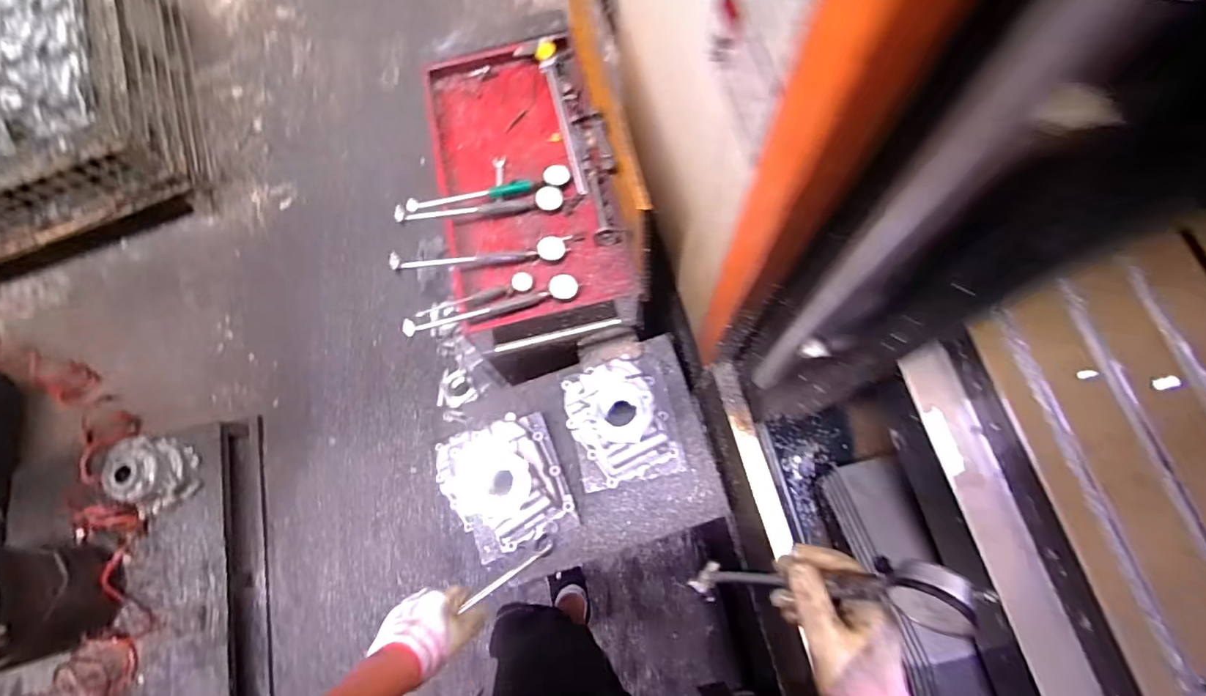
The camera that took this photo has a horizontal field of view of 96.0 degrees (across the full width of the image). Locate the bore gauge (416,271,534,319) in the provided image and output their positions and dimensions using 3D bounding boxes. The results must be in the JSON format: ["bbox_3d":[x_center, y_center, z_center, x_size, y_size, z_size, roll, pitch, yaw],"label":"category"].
[{"bbox_3d":[-0.250,-0.102,1.075,0.234,0.027,0.038,-20,76,-20],"label":"bore gauge"}]

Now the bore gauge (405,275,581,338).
[{"bbox_3d":[-0.184,-0.086,1.058,0.280,0.050,0.057,-18,76,-24],"label":"bore gauge"}]

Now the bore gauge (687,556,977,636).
[{"bbox_3d":[0.178,0.221,0.504,0.035,0.337,0.053,-11,75,-23],"label":"bore gauge"}]

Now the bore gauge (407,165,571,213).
[{"bbox_3d":[-0.237,-0.336,1.131,0.343,0.058,0.046,-16,76,-5],"label":"bore gauge"}]

